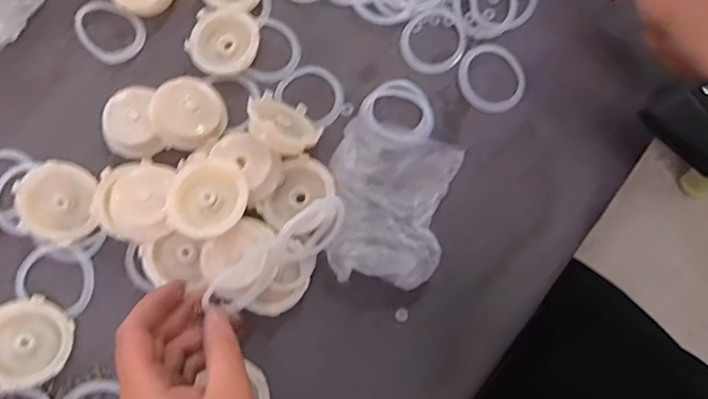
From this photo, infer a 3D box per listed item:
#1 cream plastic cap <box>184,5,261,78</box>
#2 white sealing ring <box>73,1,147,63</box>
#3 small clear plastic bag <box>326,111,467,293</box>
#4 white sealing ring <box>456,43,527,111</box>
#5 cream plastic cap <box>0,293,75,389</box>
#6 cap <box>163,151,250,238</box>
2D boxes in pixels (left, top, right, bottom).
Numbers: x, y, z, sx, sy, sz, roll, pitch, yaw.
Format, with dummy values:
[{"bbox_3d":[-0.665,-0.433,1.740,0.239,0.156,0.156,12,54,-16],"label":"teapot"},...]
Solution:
[{"bbox_3d":[-0.100,-0.120,0.408,0.052,0.021,0.055,0,74,-1],"label":"cream plastic cap"},{"bbox_3d":[-0.193,-0.134,0.415,0.059,0.006,0.045,39,77,10],"label":"white sealing ring"},{"bbox_3d":[0.022,0.002,0.373,0.085,0.030,0.109,15,74,3],"label":"small clear plastic bag"},{"bbox_3d":[0.109,-0.096,0.413,0.052,0.005,0.055,0,74,-1],"label":"white sealing ring"},{"bbox_3d":[-0.212,0.093,0.340,0.053,0.014,0.054,14,56,-21],"label":"cream plastic cap"},{"bbox_3d":[-0.096,-0.002,0.345,0.048,0.012,0.053,20,76,4],"label":"cap"}]

